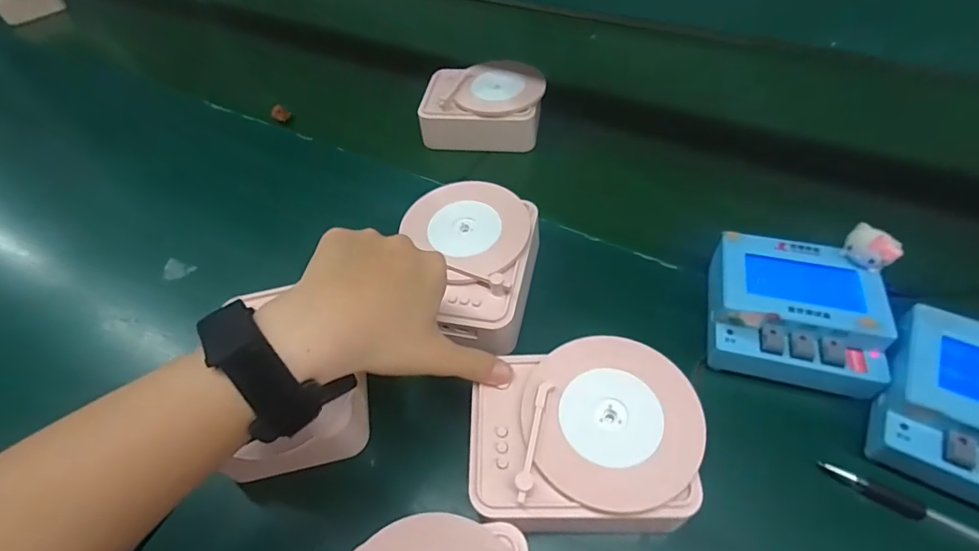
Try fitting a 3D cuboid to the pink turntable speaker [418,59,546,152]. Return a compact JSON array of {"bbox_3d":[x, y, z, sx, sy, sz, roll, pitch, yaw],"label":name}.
[{"bbox_3d":[-0.007,-0.189,0.537,0.129,0.048,0.105,4,53,9],"label":"pink turntable speaker"}]

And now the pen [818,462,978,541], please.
[{"bbox_3d":[0.269,0.144,0.265,0.154,0.016,0.013,24,58,22],"label":"pen"}]

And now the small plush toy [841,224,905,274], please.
[{"bbox_3d":[0.256,-0.018,0.324,0.014,0.023,0.030,-36,57,-21],"label":"small plush toy"}]

